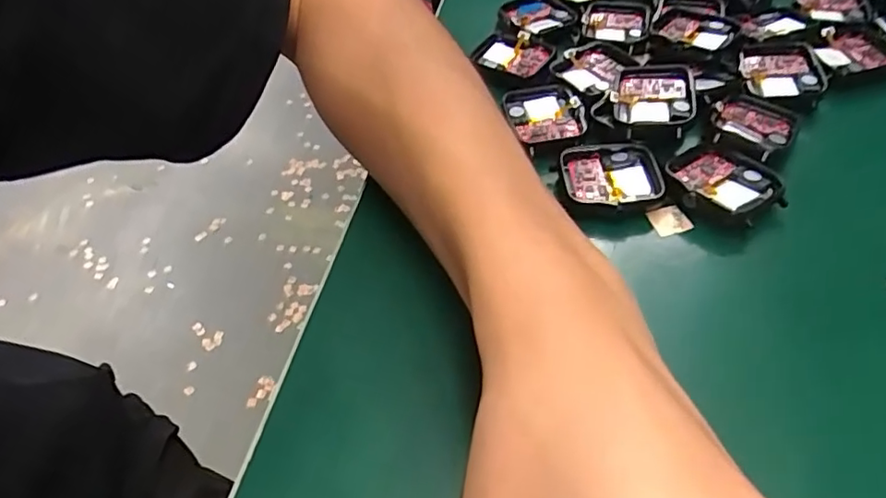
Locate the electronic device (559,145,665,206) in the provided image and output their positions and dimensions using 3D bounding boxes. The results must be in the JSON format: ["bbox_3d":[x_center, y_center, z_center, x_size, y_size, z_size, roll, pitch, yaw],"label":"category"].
[{"bbox_3d":[0.075,-0.033,0.263,0.043,0.005,0.035,-1,50,3],"label":"electronic device"}]

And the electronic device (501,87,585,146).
[{"bbox_3d":[0.050,-0.067,0.294,0.035,0.007,0.041,-5,50,-1],"label":"electronic device"}]

